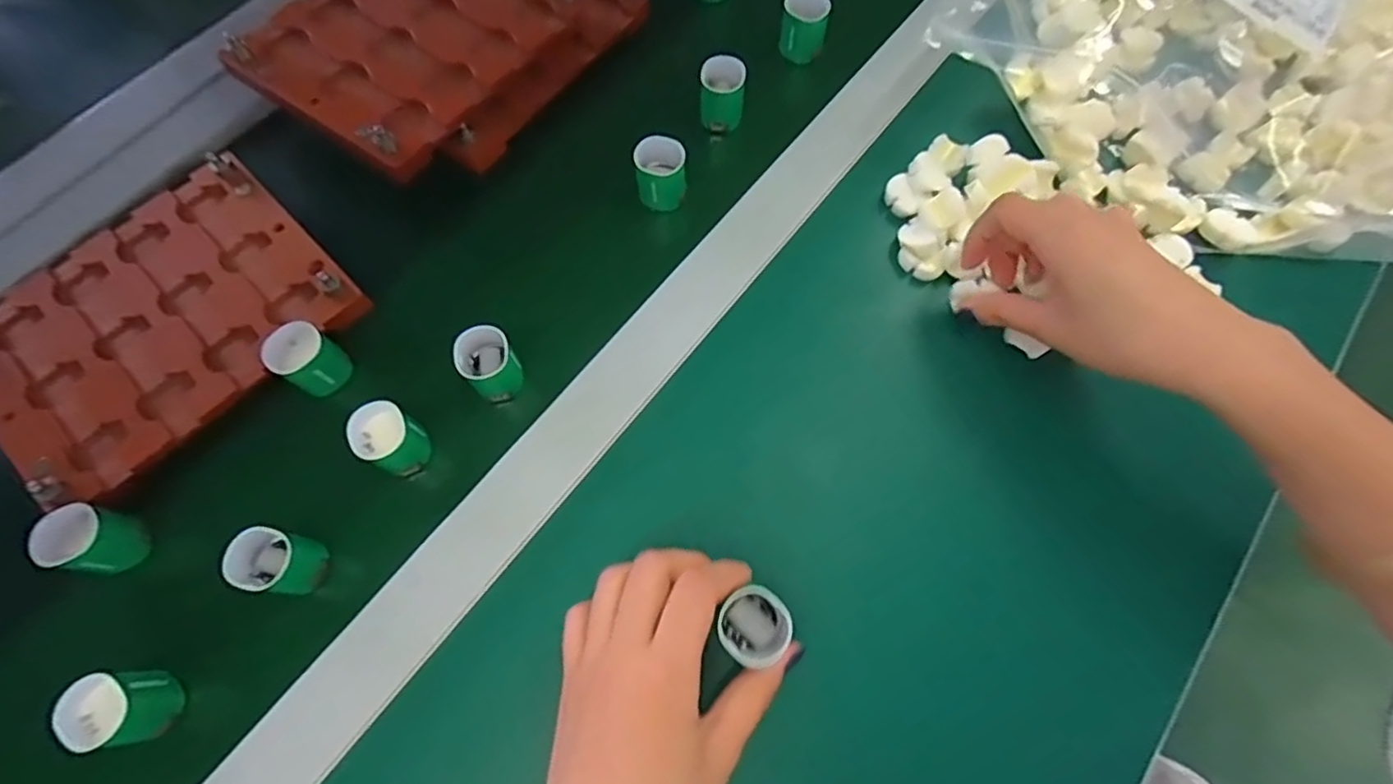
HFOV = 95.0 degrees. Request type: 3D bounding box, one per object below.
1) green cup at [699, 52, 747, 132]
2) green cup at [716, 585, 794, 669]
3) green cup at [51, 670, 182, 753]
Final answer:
[{"bbox_3d":[0.017,-0.196,0.424,0.029,0.040,0.026,3,66,0],"label":"green cup"},{"bbox_3d":[0.025,0.102,0.276,0.030,0.026,0.030,0,66,-1],"label":"green cup"},{"bbox_3d":[-0.265,0.145,0.293,0.031,0.032,0.031,0,66,-1],"label":"green cup"}]

